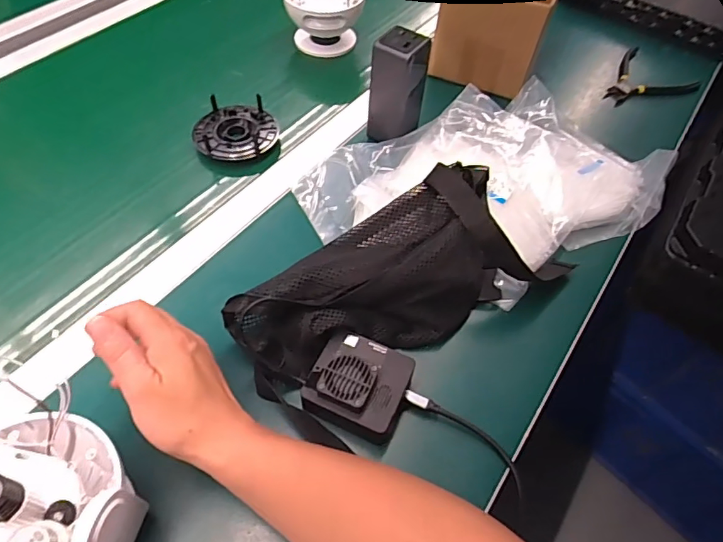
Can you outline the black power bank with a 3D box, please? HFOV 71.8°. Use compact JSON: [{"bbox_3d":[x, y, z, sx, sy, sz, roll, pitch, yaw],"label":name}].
[{"bbox_3d":[0.041,-0.208,0.583,0.055,0.131,0.054,20,57,9],"label":"black power bank"}]

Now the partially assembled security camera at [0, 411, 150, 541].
[{"bbox_3d":[-0.205,0.154,0.320,0.111,0.101,0.111,-16,58,-12],"label":"partially assembled security camera"}]

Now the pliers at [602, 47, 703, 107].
[{"bbox_3d":[0.415,-0.266,0.704,0.108,0.020,0.146,28,60,16],"label":"pliers"}]

